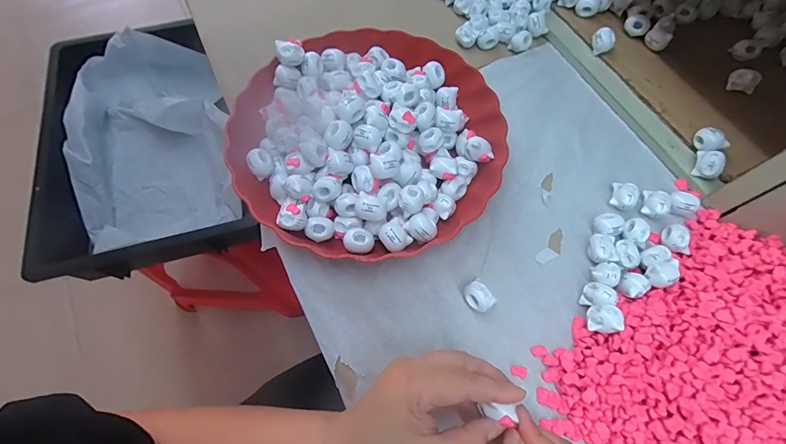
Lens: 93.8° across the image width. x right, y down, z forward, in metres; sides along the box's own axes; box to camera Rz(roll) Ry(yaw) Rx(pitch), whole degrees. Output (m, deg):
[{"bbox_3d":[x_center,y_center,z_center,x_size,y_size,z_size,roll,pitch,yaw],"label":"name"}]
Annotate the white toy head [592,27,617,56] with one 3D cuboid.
[{"bbox_3d":[0.237,-0.202,0.418,0.024,0.025,0.023,34,69,13],"label":"white toy head"}]

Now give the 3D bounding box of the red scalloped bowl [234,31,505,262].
[{"bbox_3d":[-0.020,-0.078,0.339,0.233,0.050,0.231,1,65,-2],"label":"red scalloped bowl"}]

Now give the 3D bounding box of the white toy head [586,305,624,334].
[{"bbox_3d":[0.167,0.076,0.290,0.021,0.012,0.021,8,65,2],"label":"white toy head"}]

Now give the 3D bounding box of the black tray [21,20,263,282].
[{"bbox_3d":[-0.428,-0.146,0.634,0.298,0.103,0.476,-16,67,-9],"label":"black tray"}]

